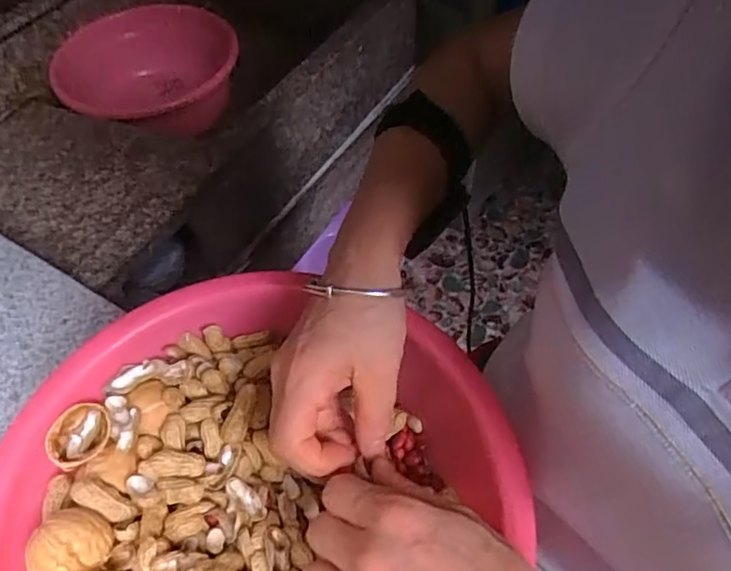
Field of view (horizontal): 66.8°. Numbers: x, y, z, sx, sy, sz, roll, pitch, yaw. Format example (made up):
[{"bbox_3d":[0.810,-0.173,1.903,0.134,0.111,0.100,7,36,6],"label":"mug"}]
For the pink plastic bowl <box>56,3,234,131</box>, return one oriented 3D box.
[{"bbox_3d":[-0.419,-0.404,1.128,0.328,0.198,0.282,-31,60,-17],"label":"pink plastic bowl"}]

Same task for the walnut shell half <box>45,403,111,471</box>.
[{"bbox_3d":[-0.158,0.082,0.306,0.029,0.014,0.034,29,62,21],"label":"walnut shell half"}]

